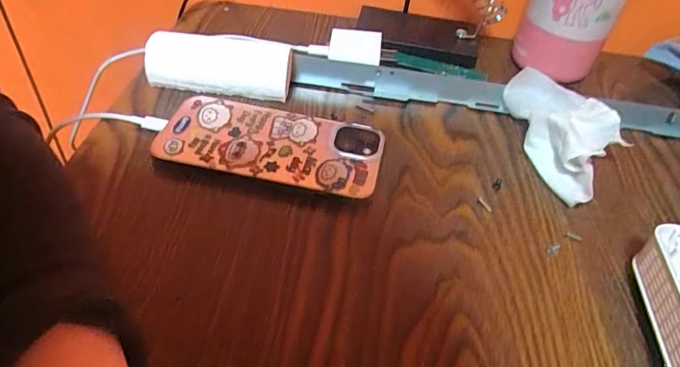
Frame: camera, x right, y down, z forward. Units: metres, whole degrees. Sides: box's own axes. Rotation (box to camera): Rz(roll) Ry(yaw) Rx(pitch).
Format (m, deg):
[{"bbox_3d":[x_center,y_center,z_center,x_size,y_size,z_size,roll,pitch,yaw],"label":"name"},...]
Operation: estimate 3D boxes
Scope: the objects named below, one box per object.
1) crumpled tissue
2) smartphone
[{"bbox_3d":[0.158,-0.037,0.326,0.057,0.034,0.109,-10,48,-17],"label":"crumpled tissue"},{"bbox_3d":[-0.045,-0.026,0.309,0.143,0.011,0.069,12,45,4],"label":"smartphone"}]

